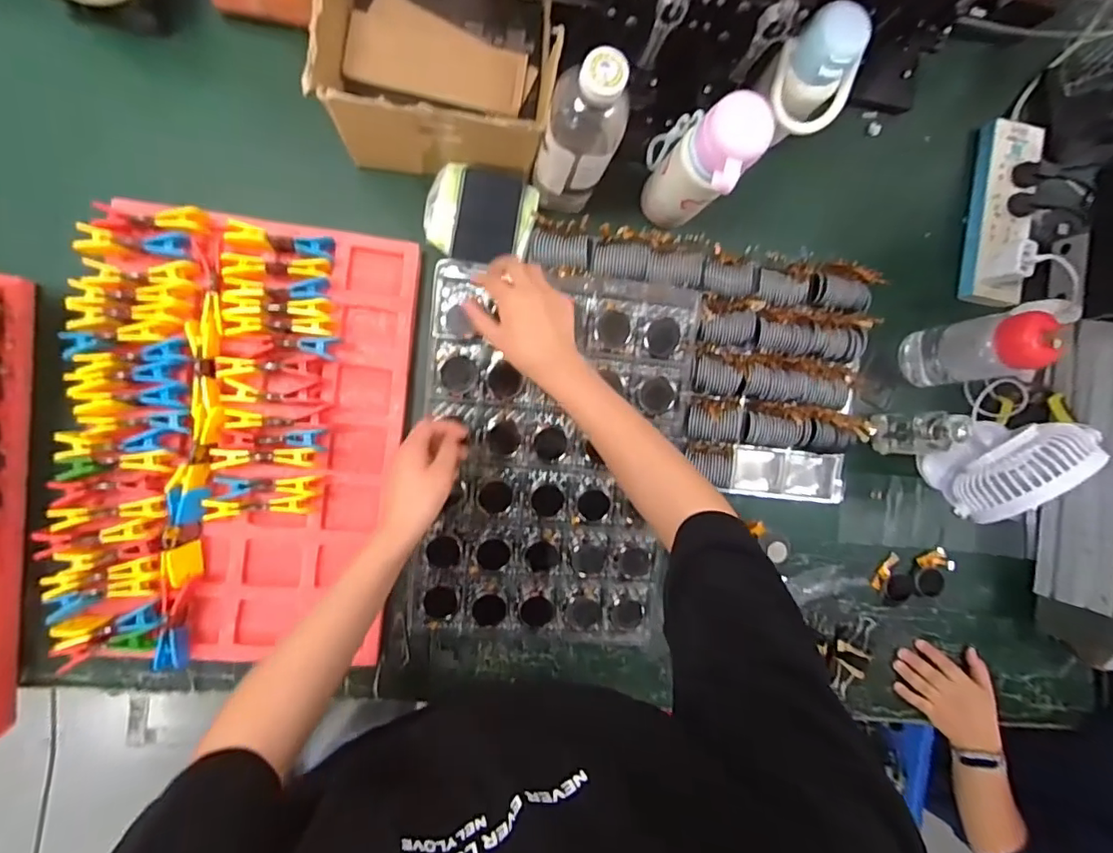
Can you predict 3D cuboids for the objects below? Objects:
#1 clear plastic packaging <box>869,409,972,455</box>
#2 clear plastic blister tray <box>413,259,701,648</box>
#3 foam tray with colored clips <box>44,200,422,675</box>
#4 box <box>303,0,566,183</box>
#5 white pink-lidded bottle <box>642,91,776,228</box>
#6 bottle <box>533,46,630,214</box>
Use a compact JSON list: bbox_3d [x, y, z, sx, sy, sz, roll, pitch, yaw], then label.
[{"bbox_3d":[0.473,0.010,0.728,0.072,0.105,0.059,2,91,-8],"label":"clear plastic packaging"},{"bbox_3d":[-0.006,0.046,0.673,0.302,0.047,0.441,5,99,-6],"label":"clear plastic blister tray"},{"bbox_3d":[-0.352,0.017,0.634,0.340,0.058,0.490,4,91,-8],"label":"foam tray with colored clips"},{"bbox_3d":[-0.122,-0.432,0.611,0.235,0.129,0.265,4,91,-8],"label":"box"},{"bbox_3d":[0.142,-0.281,0.611,0.095,0.188,0.090,38,86,-7],"label":"white pink-lidded bottle"},{"bbox_3d":[0.021,-0.293,0.601,0.077,0.238,0.094,18,89,-8],"label":"bottle"}]

